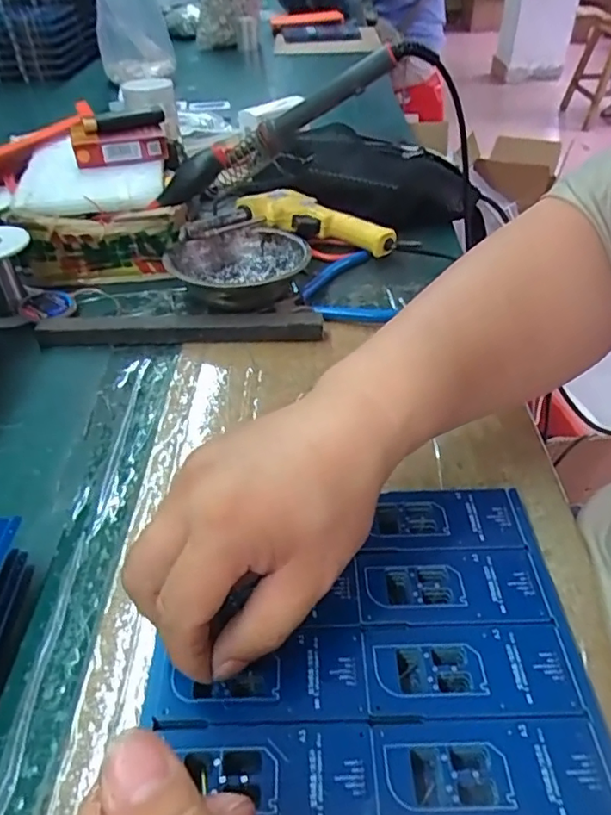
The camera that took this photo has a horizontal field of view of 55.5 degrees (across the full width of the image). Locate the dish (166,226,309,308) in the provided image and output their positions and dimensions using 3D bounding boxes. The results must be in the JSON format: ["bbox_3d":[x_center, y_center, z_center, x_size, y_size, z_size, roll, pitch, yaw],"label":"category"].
[{"bbox_3d":[-0.063,-0.136,0.533,0.123,0.031,0.096,-14,43,-14],"label":"dish"}]

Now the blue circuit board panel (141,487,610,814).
[{"bbox_3d":[0.029,0.105,0.272,0.186,0.005,0.157,-1,41,0],"label":"blue circuit board panel"}]

